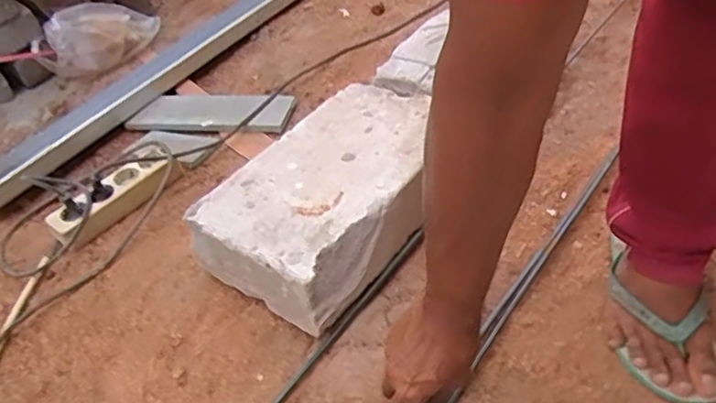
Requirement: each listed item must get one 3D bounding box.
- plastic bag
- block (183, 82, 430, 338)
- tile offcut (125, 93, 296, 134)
[{"bbox_3d":[-0.511,-0.344,1.214,0.100,0.109,0.249,31,54,30],"label":"plastic bag"},{"bbox_3d":[-0.022,-0.010,0.795,0.199,0.114,0.349,24,52,28],"label":"block"},{"bbox_3d":[-0.256,-0.158,1.074,0.281,0.015,0.106,2,46,10],"label":"tile offcut"}]

